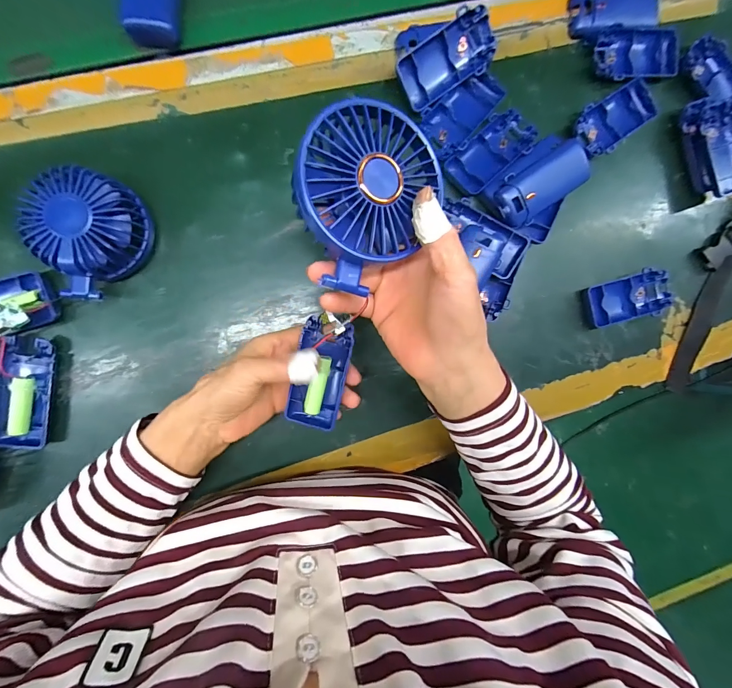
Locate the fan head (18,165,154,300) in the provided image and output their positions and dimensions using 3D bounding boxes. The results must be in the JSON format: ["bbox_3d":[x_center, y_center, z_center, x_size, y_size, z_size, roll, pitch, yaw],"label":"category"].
[{"bbox_3d":[-0.224,-0.093,0.288,0.081,0.045,0.082,0,93,-8],"label":"fan head"}]

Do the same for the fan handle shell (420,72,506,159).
[{"bbox_3d":[0.094,-0.222,0.338,0.089,0.014,0.046,-37,97,-5],"label":"fan handle shell"}]

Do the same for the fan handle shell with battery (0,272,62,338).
[{"bbox_3d":[-0.307,-0.027,0.283,0.091,0.029,0.045,-16,95,-7],"label":"fan handle shell with battery"}]

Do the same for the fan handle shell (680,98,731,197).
[{"bbox_3d":[0.372,-0.208,0.372,0.052,0.023,0.101,-18,95,-7],"label":"fan handle shell"}]

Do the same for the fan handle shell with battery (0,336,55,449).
[{"bbox_3d":[-0.289,0.042,0.297,0.040,0.018,0.094,7,92,-8],"label":"fan handle shell with battery"}]

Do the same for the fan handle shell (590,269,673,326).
[{"bbox_3d":[0.279,-0.049,0.373,0.090,0.015,0.046,-19,95,-7],"label":"fan handle shell"}]

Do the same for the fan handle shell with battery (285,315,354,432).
[{"bbox_3d":[-0.038,0.026,0.290,0.041,0.018,0.091,11,97,-8],"label":"fan handle shell with battery"}]

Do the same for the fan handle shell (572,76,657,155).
[{"bbox_3d":[0.257,-0.233,0.361,0.094,0.015,0.046,-35,97,-5],"label":"fan handle shell"}]

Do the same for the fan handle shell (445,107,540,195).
[{"bbox_3d":[0.123,-0.189,0.341,0.094,0.013,0.045,-40,97,-4],"label":"fan handle shell"}]

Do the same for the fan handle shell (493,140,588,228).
[{"bbox_3d":[0.169,-0.154,0.339,0.095,0.025,0.047,-39,97,-4],"label":"fan handle shell"}]

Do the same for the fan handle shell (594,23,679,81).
[{"bbox_3d":[0.281,-0.299,0.360,0.095,0.016,0.048,-13,94,-7],"label":"fan handle shell"}]

